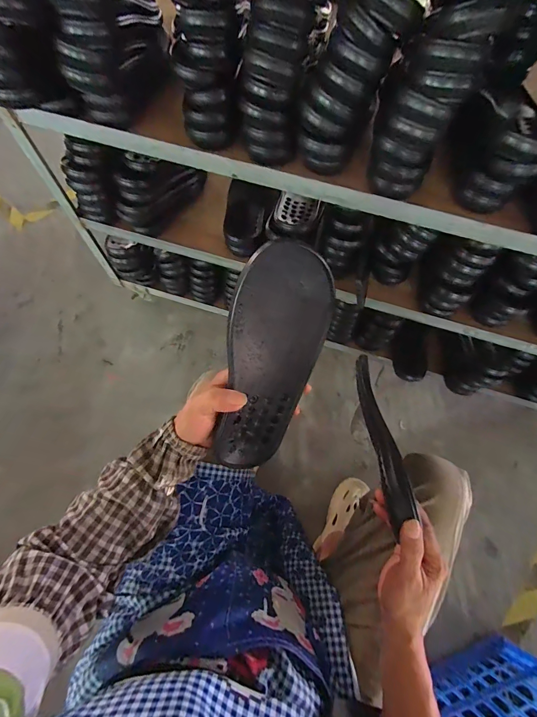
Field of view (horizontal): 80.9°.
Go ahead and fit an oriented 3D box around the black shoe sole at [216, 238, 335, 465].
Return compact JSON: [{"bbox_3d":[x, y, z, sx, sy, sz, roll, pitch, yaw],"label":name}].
[{"bbox_3d":[0.003,0.017,0.339,0.099,0.257,0.012,1,30,-17],"label":"black shoe sole"}]

